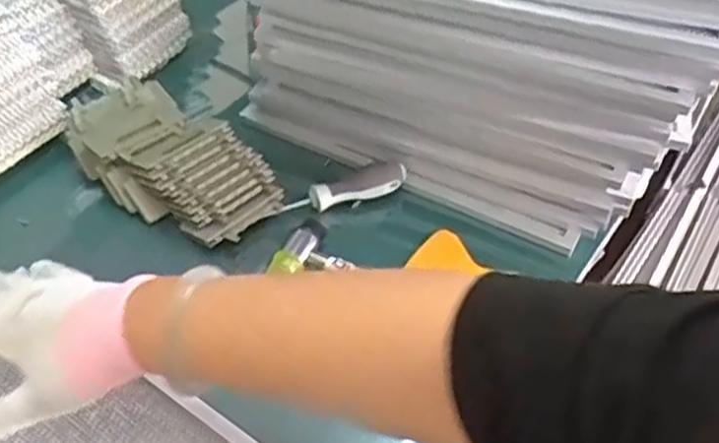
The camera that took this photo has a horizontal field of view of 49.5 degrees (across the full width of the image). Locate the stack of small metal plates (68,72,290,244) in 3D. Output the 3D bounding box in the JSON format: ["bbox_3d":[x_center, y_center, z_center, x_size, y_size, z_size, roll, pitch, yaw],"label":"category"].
[{"bbox_3d":[-0.172,-0.062,0.688,0.114,0.047,0.214,-33,56,-30],"label":"stack of small metal plates"}]

